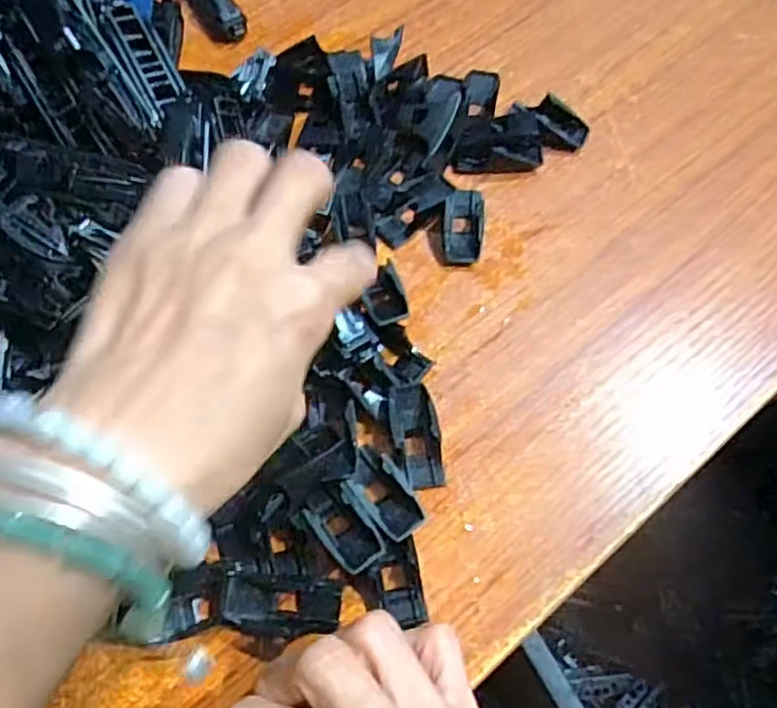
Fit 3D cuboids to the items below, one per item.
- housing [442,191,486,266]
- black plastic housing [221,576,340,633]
[{"bbox_3d":[0.035,-0.061,0.319,0.018,0.011,0.036,5,63,2],"label":"housing"},{"bbox_3d":[-0.037,0.089,0.242,0.040,0.013,0.018,3,63,1],"label":"black plastic housing"}]

